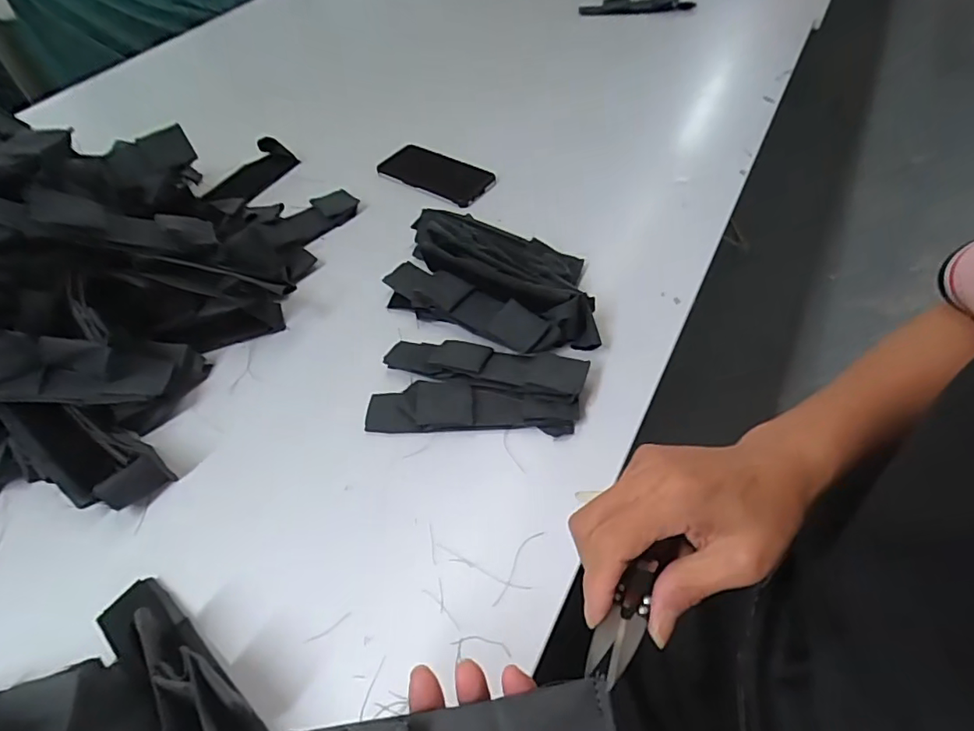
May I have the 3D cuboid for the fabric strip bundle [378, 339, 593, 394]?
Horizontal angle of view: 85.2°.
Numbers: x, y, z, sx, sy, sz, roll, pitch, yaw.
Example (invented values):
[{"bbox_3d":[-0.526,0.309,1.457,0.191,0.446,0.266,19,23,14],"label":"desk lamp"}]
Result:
[{"bbox_3d":[-0.002,0.001,0.508,0.190,0.030,0.048,11,53,15],"label":"fabric strip bundle"}]

